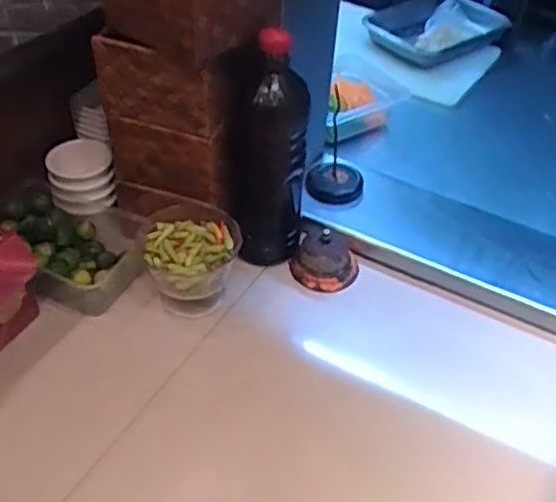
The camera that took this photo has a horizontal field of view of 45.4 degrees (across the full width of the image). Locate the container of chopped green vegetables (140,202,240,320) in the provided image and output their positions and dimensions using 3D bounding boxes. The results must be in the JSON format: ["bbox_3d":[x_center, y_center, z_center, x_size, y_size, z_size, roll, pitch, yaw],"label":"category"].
[{"bbox_3d":[-0.093,0.014,0.707,0.100,0.084,0.103,3,42,0],"label":"container of chopped green vegetables"}]

